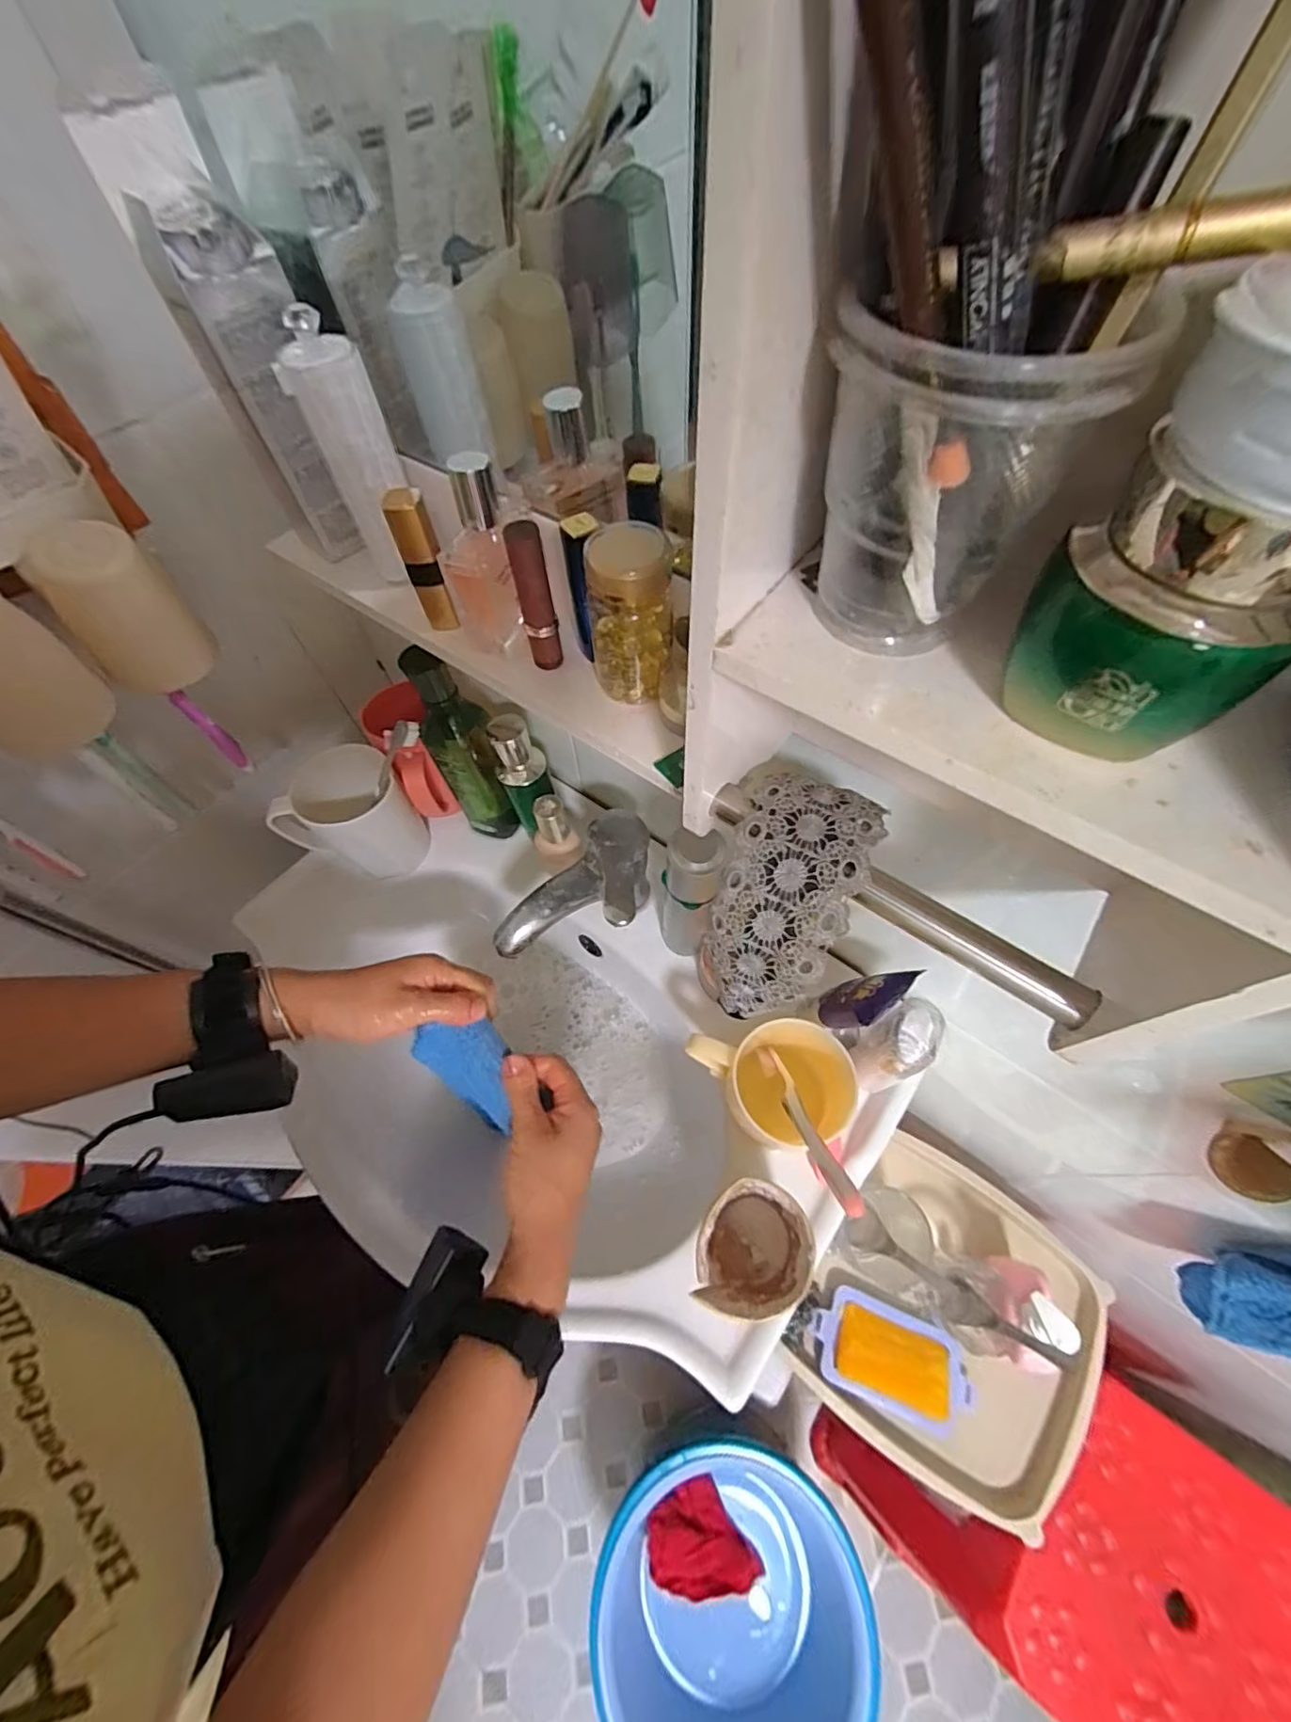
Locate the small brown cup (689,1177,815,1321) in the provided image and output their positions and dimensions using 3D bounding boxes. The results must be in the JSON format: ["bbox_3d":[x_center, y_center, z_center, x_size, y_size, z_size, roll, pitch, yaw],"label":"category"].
[{"bbox_3d":[0.071,0.262,0.399,0.066,0.081,0.073,14,63,10],"label":"small brown cup"}]

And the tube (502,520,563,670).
[{"bbox_3d":[-0.062,-0.147,0.327,0.018,0.081,0.018,-10,62,-3],"label":"tube"}]

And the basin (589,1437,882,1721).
[{"bbox_3d":[0.091,0.935,0.731,0.289,0.149,0.315,-1,62,2],"label":"basin"}]

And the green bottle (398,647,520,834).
[{"bbox_3d":[-0.164,-0.099,0.526,0.054,0.220,0.054,-23,63,-10],"label":"green bottle"}]

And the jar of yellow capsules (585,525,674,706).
[{"bbox_3d":[-0.008,-0.132,0.315,0.043,0.084,0.041,-5,62,0],"label":"jar of yellow capsules"}]

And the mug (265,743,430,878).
[{"bbox_3d":[-0.279,-0.037,0.559,0.108,0.109,0.087,-42,68,-18],"label":"mug"}]

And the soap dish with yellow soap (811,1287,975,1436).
[{"bbox_3d":[0.237,0.478,0.556,0.149,0.034,0.078,17,64,11],"label":"soap dish with yellow soap"}]

